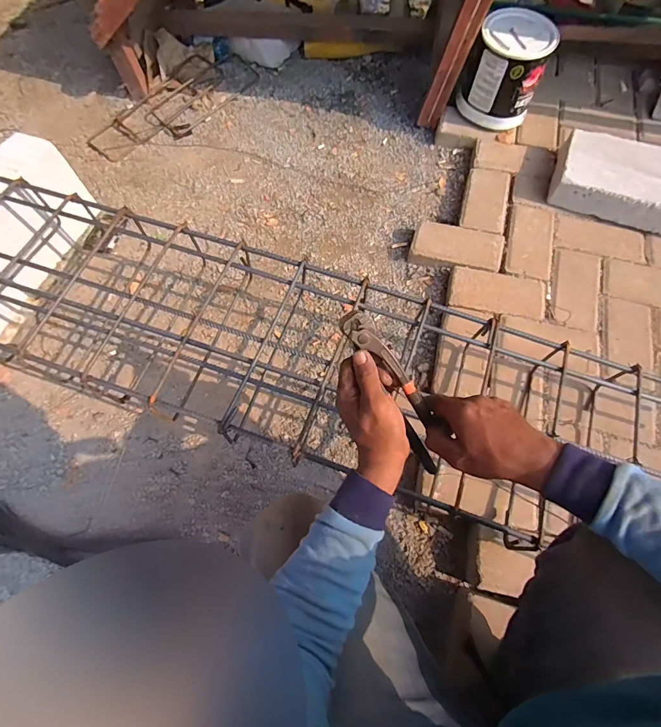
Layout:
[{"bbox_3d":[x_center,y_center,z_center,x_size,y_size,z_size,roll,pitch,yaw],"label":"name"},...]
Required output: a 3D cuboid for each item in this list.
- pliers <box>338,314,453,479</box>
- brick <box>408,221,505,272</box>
[{"bbox_3d":[0.078,0.033,0.413,0.042,0.021,0.216,-37,111,-14],"label":"pliers"},{"bbox_3d":[0.301,-0.277,0.894,0.208,0.046,0.107,14,69,5],"label":"brick"}]

